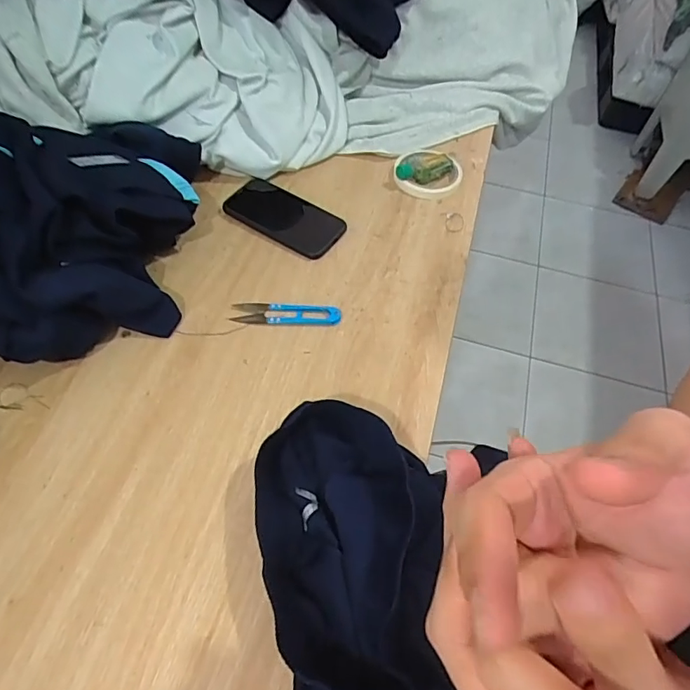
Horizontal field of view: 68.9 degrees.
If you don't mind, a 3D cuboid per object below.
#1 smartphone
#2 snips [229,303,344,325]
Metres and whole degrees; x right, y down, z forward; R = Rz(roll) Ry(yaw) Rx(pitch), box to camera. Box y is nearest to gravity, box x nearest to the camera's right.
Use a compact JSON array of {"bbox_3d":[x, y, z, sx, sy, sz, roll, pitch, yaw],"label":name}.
[{"bbox_3d":[-0.080,-0.167,0.647,0.156,0.010,0.081,30,59,16],"label":"smartphone"},{"bbox_3d":[-0.065,-0.035,0.561,0.119,0.007,0.029,2,55,-2],"label":"snips"}]

